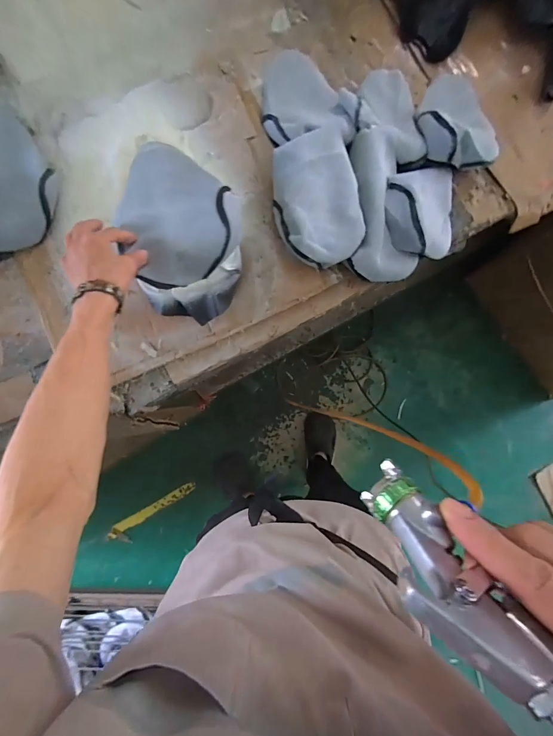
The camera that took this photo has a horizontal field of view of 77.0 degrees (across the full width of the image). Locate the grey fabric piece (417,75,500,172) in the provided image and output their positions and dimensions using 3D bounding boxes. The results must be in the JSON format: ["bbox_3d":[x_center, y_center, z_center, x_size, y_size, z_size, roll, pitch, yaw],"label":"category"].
[{"bbox_3d":[0.406,-0.570,0.773,0.169,0.068,0.298,12,64,0],"label":"grey fabric piece"}]

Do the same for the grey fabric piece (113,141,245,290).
[{"bbox_3d":[-0.169,-0.278,0.574,0.191,0.103,0.291,-18,85,-3],"label":"grey fabric piece"}]

